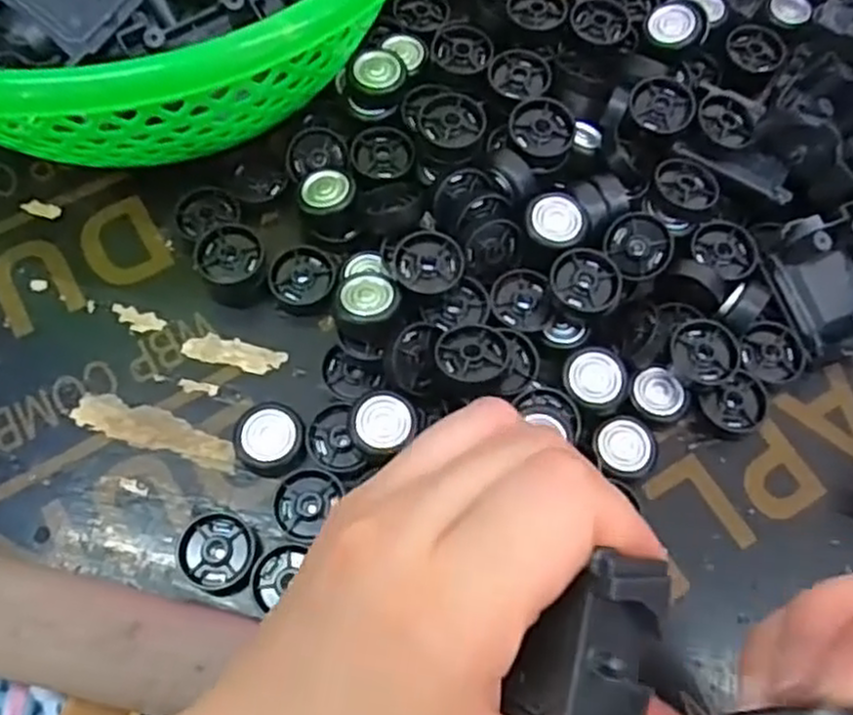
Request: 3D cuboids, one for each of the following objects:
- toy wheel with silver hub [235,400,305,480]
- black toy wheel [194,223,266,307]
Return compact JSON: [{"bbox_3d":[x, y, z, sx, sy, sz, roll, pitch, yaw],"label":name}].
[{"bbox_3d":[-0.053,0.028,0.264,0.024,0.008,0.025,1,67,-3],"label":"toy wheel with silver hub"},{"bbox_3d":[-0.071,-0.035,0.282,0.023,0.019,0.024,1,67,-3],"label":"black toy wheel"}]

